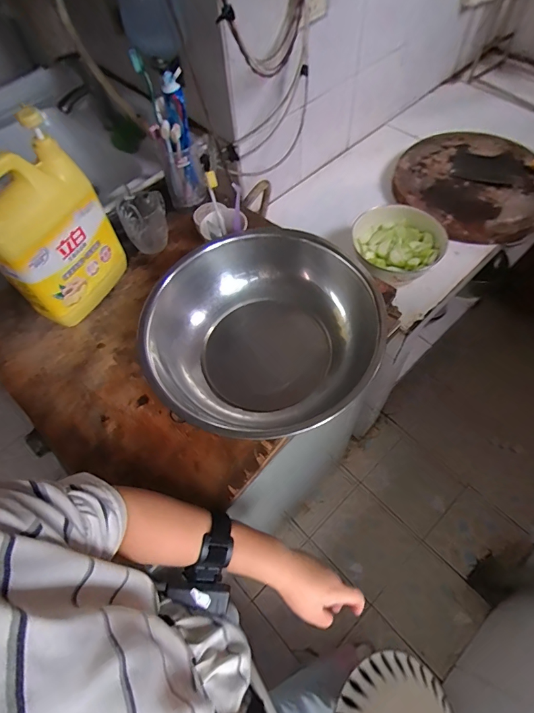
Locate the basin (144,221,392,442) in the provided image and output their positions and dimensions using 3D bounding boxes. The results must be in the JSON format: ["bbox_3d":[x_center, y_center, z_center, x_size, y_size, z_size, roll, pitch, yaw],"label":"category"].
[{"bbox_3d":[-0.012,-0.026,0.594,0.307,0.112,0.334,-2,59,3],"label":"basin"}]

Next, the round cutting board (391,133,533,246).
[{"bbox_3d":[0.542,-0.447,1.034,0.391,0.051,0.381,-2,59,3],"label":"round cutting board"}]

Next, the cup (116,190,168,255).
[{"bbox_3d":[-0.231,-0.258,0.758,0.077,0.085,0.090,-9,59,-1],"label":"cup"}]

